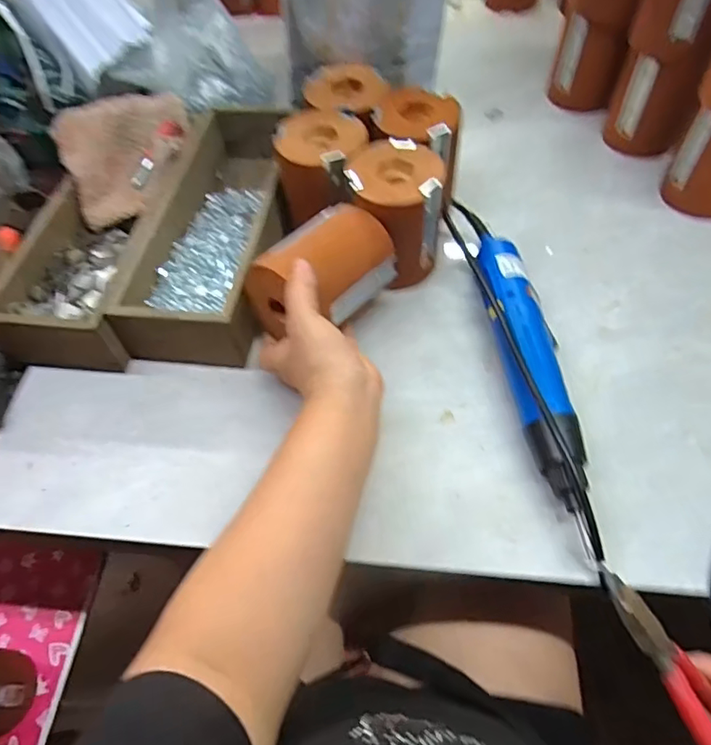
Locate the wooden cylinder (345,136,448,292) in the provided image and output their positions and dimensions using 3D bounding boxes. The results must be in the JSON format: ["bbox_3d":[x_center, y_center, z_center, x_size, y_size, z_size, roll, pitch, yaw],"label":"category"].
[{"bbox_3d":[0.033,-0.138,0.476,0.077,0.097,0.077,-2,58,3],"label":"wooden cylinder"}]

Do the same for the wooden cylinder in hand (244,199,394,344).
[{"bbox_3d":[-0.023,-0.080,0.420,0.110,0.059,0.062,-34,61,-21],"label":"wooden cylinder in hand"}]

